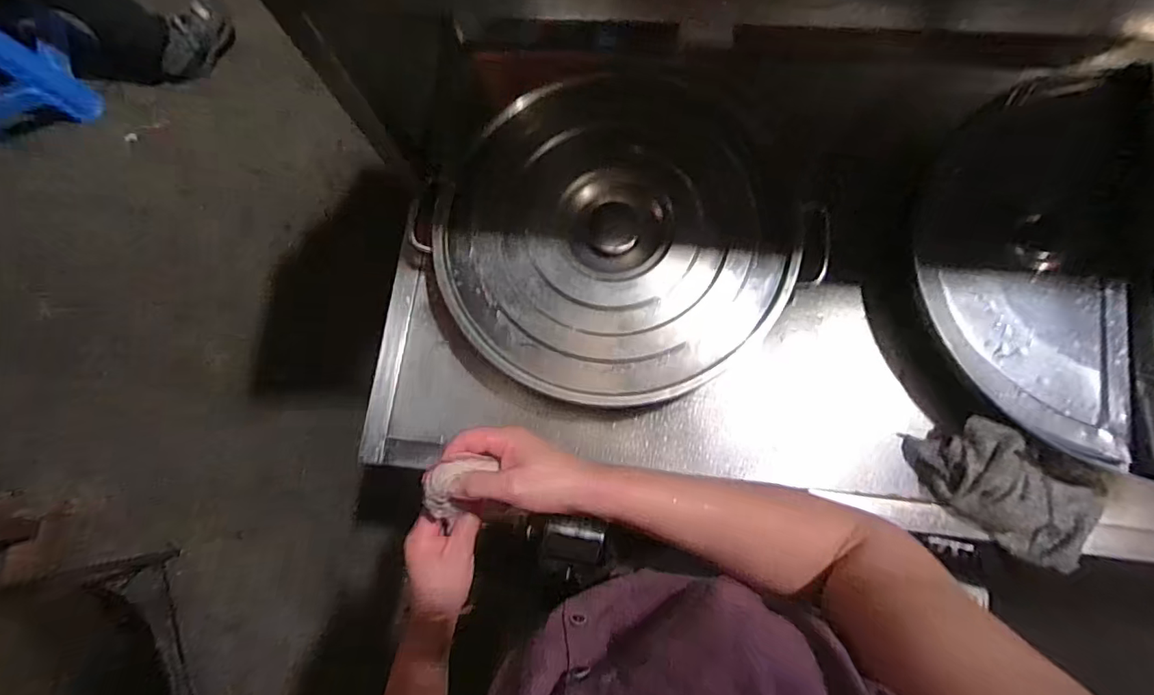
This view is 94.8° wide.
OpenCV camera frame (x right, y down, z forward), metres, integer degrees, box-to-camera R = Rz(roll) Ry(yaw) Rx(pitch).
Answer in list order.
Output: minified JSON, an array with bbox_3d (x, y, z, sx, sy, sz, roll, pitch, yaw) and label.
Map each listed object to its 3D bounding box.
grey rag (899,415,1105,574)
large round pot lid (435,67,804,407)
[{"bbox_3d":[0.442,0.146,0.539,0.188,0.066,0.090,32,82,10],"label":"grey rag"},{"bbox_3d":[0.045,-0.143,0.614,0.394,0.059,0.393,-1,76,4],"label":"large round pot lid"}]

